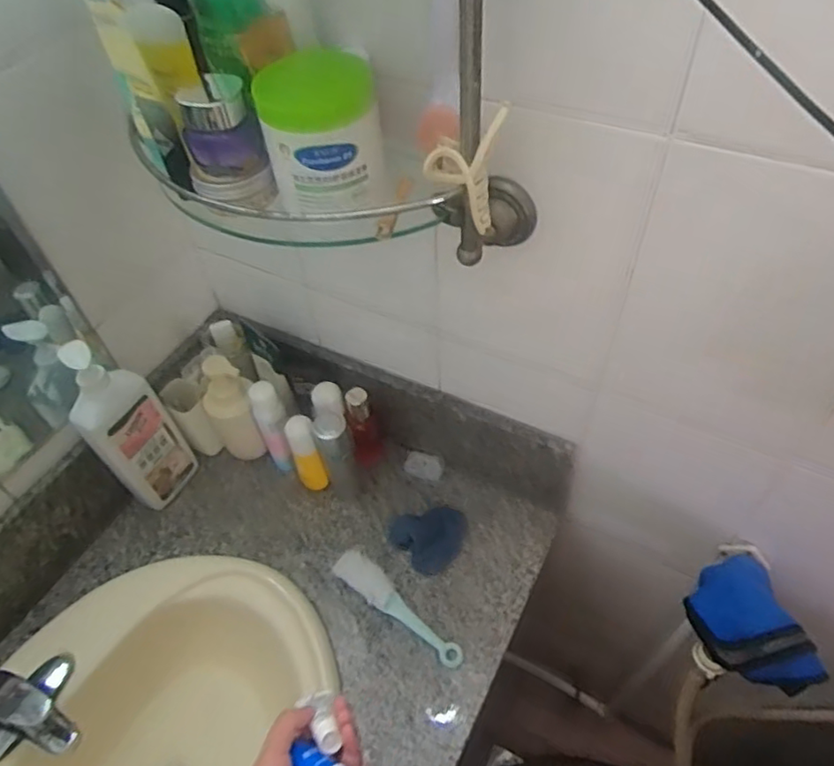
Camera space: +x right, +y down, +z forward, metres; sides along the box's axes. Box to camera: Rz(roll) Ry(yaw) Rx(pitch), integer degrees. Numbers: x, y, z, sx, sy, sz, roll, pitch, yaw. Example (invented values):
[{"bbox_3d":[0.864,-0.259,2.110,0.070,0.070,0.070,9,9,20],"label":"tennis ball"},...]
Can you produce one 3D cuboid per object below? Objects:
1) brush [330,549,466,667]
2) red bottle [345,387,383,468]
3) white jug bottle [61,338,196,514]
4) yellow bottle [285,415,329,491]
[{"bbox_3d":[-0.027,0.288,0.785,0.205,0.015,0.040,33,60,27],"label":"brush"},{"bbox_3d":[-0.076,0.065,0.878,0.044,0.148,0.037,-12,51,-6],"label":"red bottle"},{"bbox_3d":[-0.389,0.059,0.823,0.054,0.294,0.103,35,60,28],"label":"white jug bottle"},{"bbox_3d":[-0.156,0.104,0.862,0.038,0.143,0.041,-22,52,-14],"label":"yellow bottle"}]

